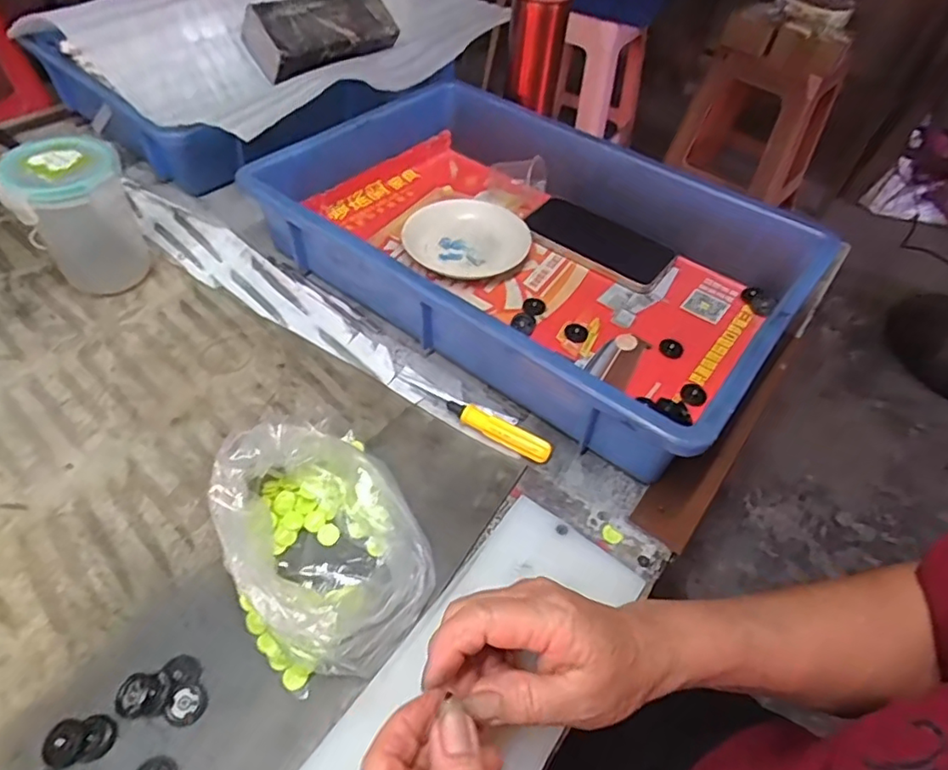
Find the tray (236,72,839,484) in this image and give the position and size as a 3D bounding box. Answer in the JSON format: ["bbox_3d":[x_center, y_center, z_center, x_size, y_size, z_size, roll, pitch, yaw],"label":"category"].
[{"bbox_3d":[0.048,-0.129,0.522,0.436,0.080,0.288,34,54,21],"label":"tray"}]

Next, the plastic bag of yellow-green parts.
[{"bbox_3d":[-0.085,0.085,0.337,0.103,0.056,0.143,-15,53,-18],"label":"plastic bag of yellow-green parts"}]

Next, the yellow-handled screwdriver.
[{"bbox_3d":[-0.002,0.021,0.433,0.131,0.012,0.016,29,53,18],"label":"yellow-handled screwdriver"}]

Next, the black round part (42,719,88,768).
[{"bbox_3d":[-0.199,0.174,0.284,0.020,0.005,0.018,23,51,13],"label":"black round part"}]

